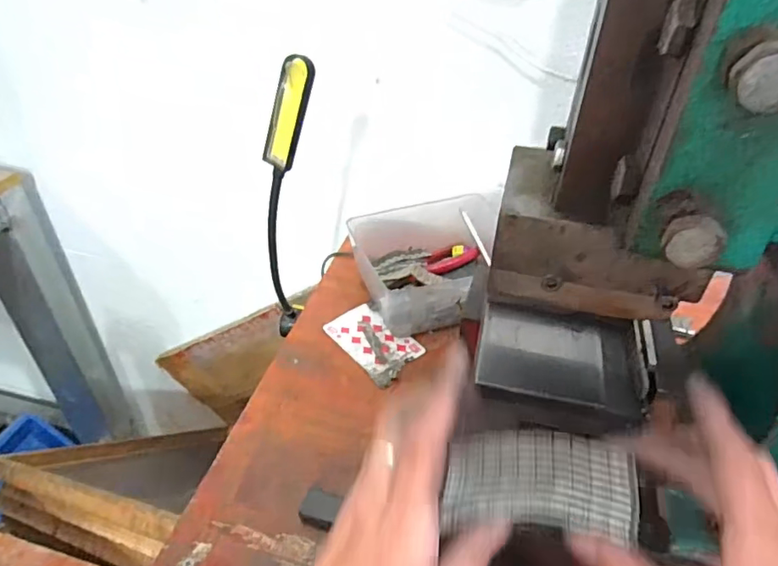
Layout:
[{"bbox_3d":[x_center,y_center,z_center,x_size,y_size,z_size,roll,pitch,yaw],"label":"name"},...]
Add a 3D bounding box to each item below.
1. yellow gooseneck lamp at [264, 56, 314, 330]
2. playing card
[{"bbox_3d":[-0.082,-0.053,0.468,0.050,0.272,0.054,-9,40,-12],"label":"yellow gooseneck lamp"},{"bbox_3d":[-0.014,0.053,0.503,0.055,0.004,0.092,-26,46,-29],"label":"playing card"}]

